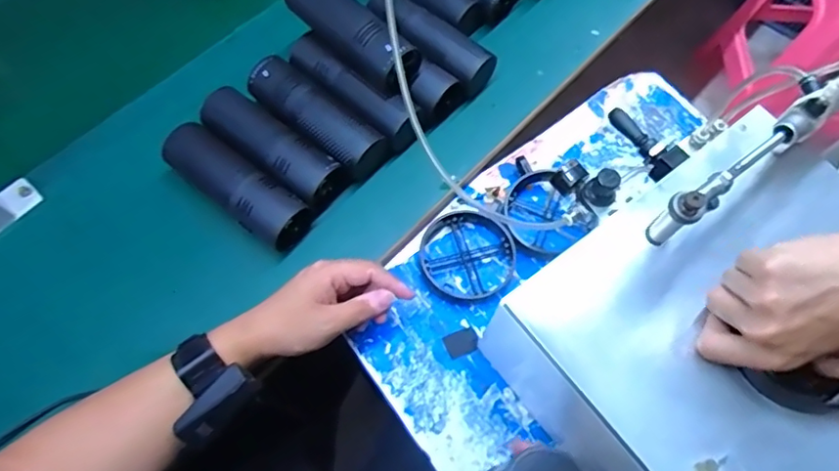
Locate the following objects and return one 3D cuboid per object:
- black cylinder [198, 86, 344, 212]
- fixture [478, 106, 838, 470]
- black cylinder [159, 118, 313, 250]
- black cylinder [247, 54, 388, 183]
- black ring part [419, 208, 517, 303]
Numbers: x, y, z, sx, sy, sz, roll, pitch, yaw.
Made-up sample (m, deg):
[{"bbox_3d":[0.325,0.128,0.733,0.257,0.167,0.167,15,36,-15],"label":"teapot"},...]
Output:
[{"bbox_3d":[-0.157,-0.088,0.585,0.162,0.062,0.059,39,71,14],"label":"black cylinder"},{"bbox_3d":[0.263,0.107,0.466,0.290,0.163,0.301,-35,72,-15],"label":"fixture"},{"bbox_3d":[-0.186,-0.050,0.557,0.157,0.045,0.051,36,70,13],"label":"black cylinder"},{"bbox_3d":[-0.115,-0.125,0.607,0.162,0.057,0.057,38,71,14],"label":"black cylinder"},{"bbox_3d":[0.051,0.020,0.584,0.101,0.008,0.100,1,67,-1],"label":"black ring part"}]

